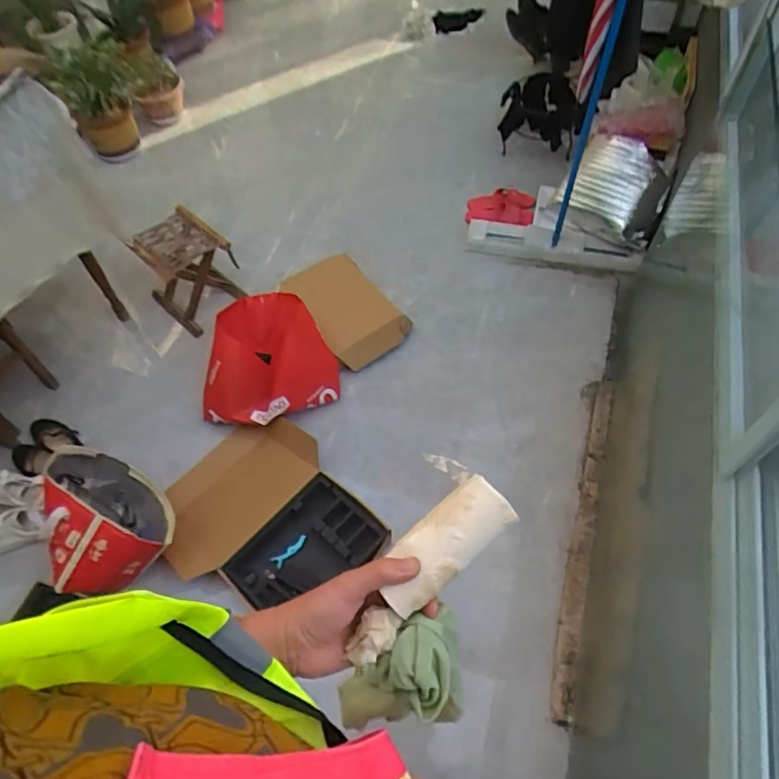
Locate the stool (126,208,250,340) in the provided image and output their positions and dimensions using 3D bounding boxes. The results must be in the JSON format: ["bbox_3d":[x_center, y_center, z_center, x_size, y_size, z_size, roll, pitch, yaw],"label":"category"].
[{"bbox_3d":[-0.630,-0.369,1.823,0.259,0.324,0.243,28,66,22],"label":"stool"}]

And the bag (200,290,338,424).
[{"bbox_3d":[-0.344,-0.089,1.670,0.369,0.246,0.370,4,59,10],"label":"bag"}]

